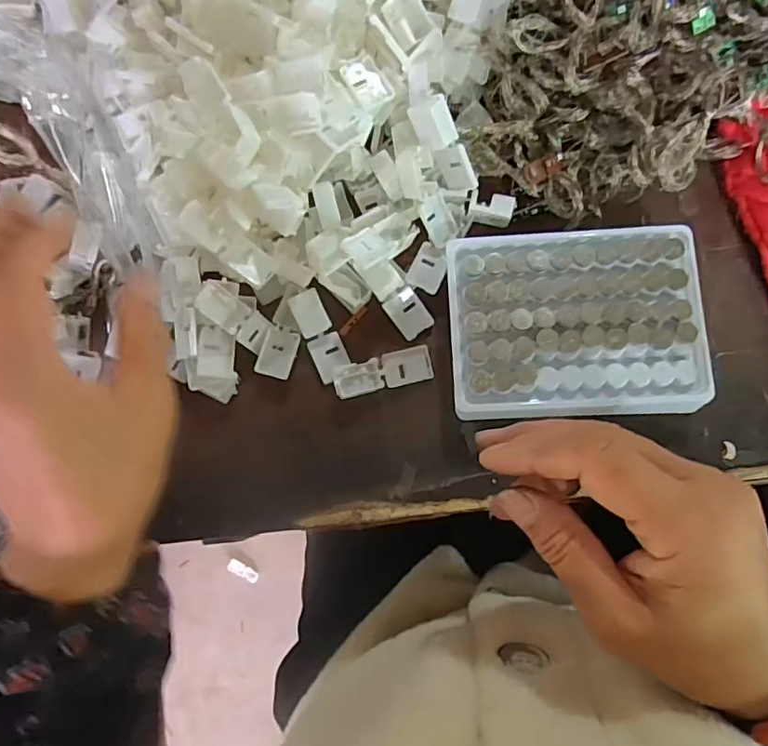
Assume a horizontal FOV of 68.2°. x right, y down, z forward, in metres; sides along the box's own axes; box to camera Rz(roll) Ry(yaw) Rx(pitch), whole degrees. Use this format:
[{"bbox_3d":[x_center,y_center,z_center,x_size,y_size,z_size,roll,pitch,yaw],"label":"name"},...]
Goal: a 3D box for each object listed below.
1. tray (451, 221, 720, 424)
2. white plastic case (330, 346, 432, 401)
[{"bbox_3d":[0.101,-0.028,0.307,0.128,0.027,0.100,-3,83,4],"label":"tray"},{"bbox_3d":[0.000,-0.001,0.320,0.055,0.008,0.020,-13,83,2],"label":"white plastic case"}]

